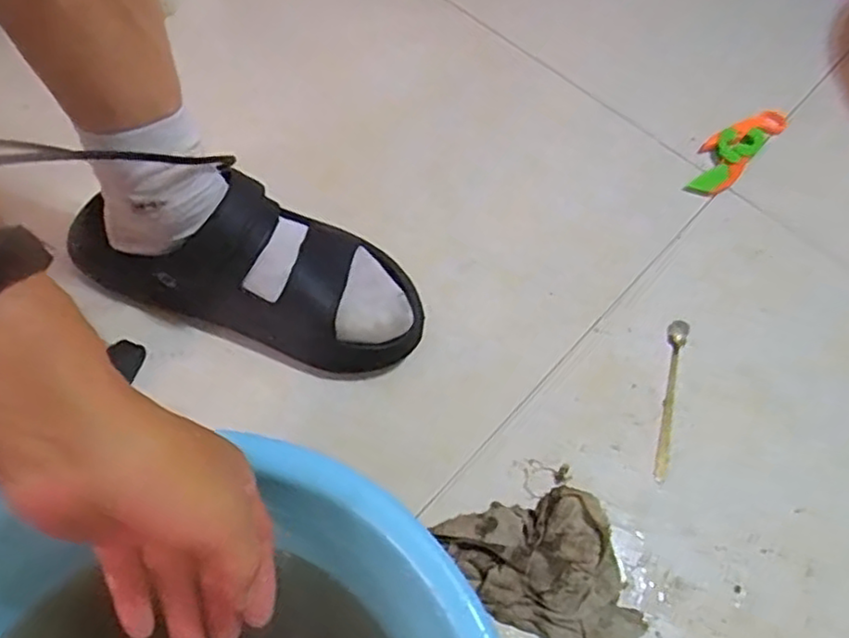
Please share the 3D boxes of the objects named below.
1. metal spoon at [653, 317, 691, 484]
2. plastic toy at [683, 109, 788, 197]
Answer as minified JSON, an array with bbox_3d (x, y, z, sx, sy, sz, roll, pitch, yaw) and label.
[{"bbox_3d":[0.206,0.066,0.569,0.018,0.015,0.150,18,58,6],"label":"metal spoon"},{"bbox_3d":[0.336,-0.187,0.725,0.050,0.016,0.167,40,62,19],"label":"plastic toy"}]

